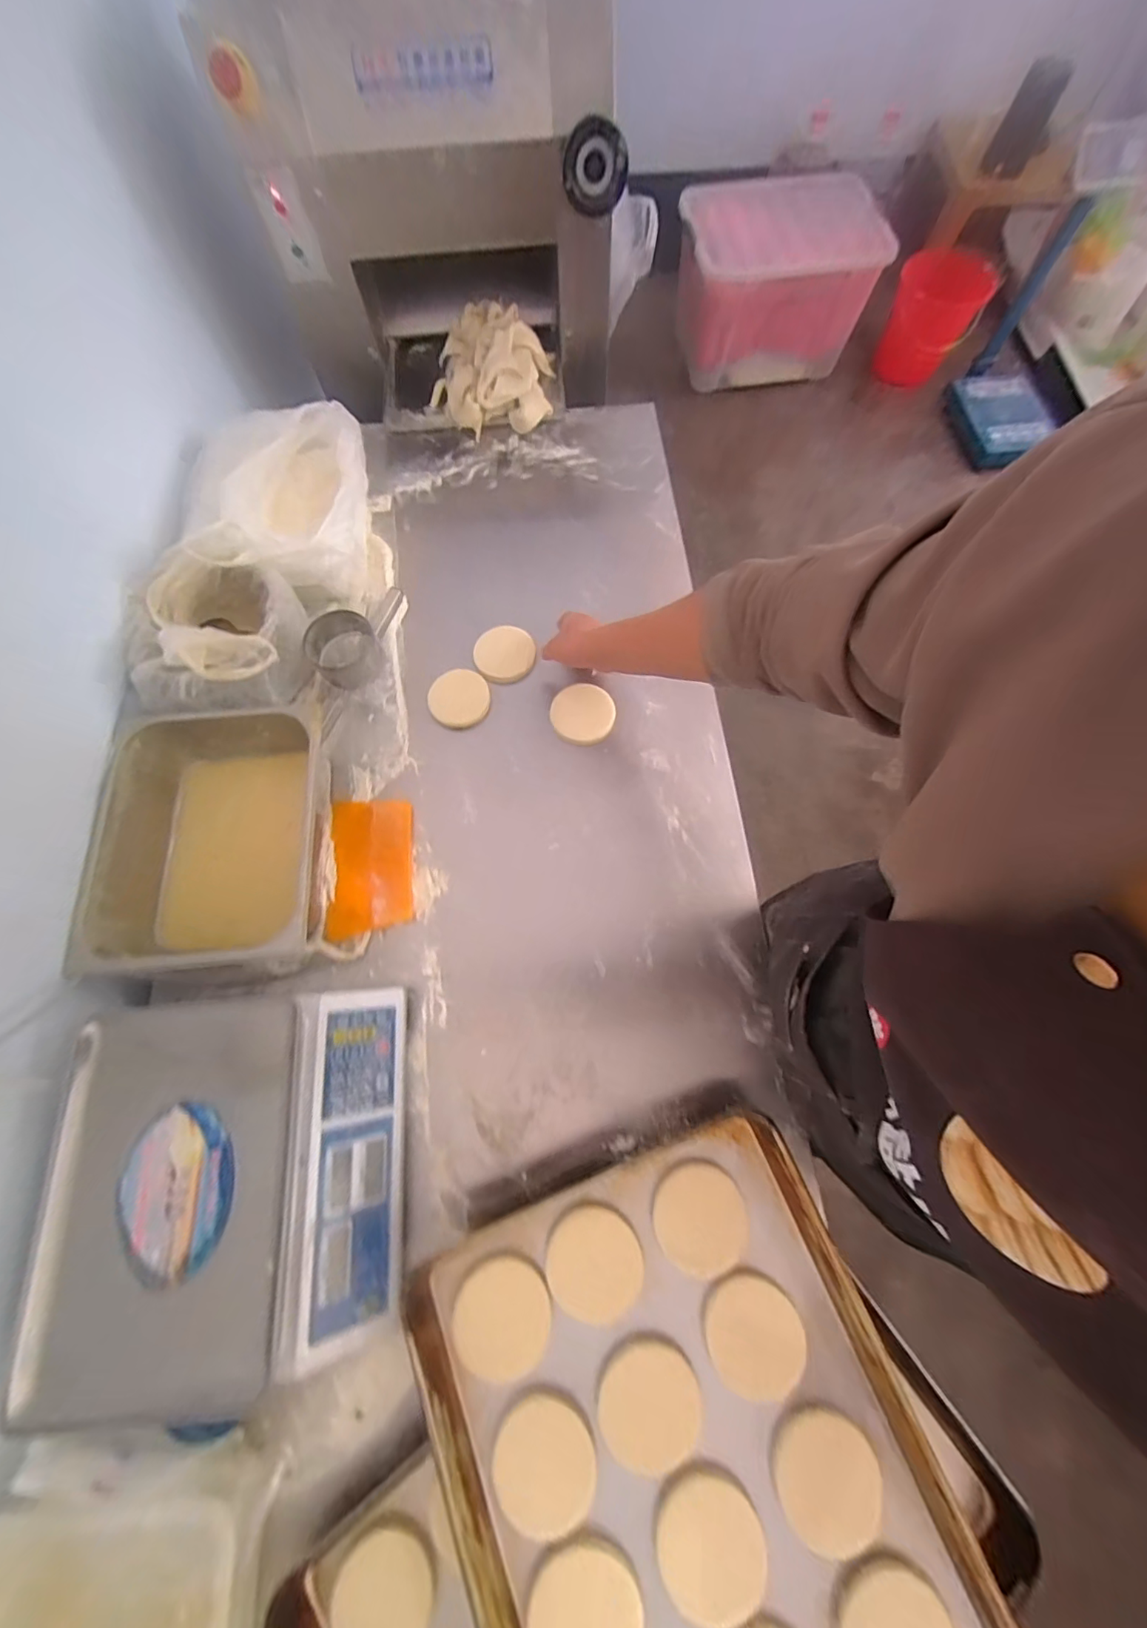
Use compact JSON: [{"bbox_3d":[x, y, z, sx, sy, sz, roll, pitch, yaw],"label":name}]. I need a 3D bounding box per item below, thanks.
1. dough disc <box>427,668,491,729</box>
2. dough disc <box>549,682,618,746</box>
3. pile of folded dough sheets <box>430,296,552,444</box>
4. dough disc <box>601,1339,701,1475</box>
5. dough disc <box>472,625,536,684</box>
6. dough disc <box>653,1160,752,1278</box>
[{"bbox_3d":[-0.172,-0.174,0.773,0.089,0.014,0.089,0,72,1],"label":"dough disc"},{"bbox_3d":[0.014,-0.151,0.767,0.093,0.013,0.096,0,72,1],"label":"dough disc"},{"bbox_3d":[-0.157,-0.836,0.967,0.230,0.091,0.227,1,72,1],"label":"pile of folded dough sheets"},{"bbox_3d":[0.071,0.557,0.485,0.092,0.009,0.090,0,72,1],"label":"dough disc"},{"bbox_3d":[-0.108,-0.252,0.799,0.093,0.011,0.092,0,72,1],"label":"dough disc"},{"bbox_3d":[0.132,0.416,0.529,0.100,0.005,0.091,21,69,-2],"label":"dough disc"}]

